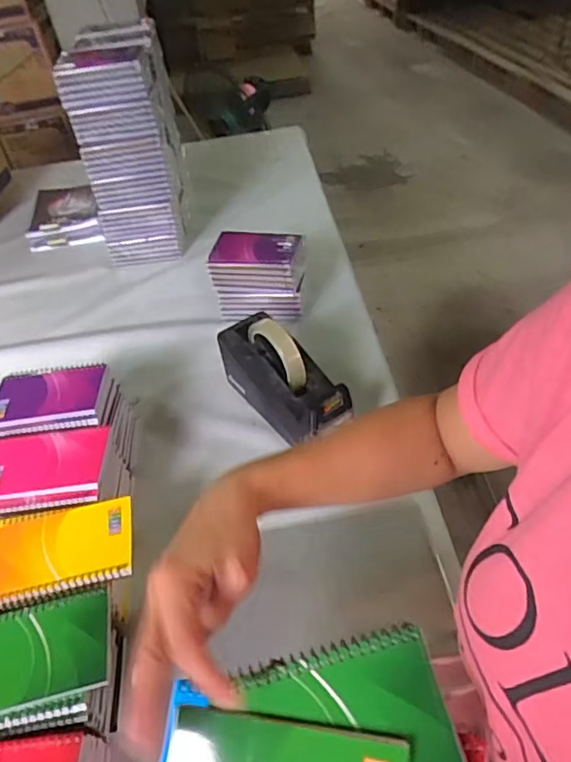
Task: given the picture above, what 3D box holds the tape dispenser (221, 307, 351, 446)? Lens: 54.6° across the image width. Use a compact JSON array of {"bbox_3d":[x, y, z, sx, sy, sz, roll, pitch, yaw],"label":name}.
[{"bbox_3d":[-0.003,0.000,0.687,0.075,0.114,0.199,-29,48,-20],"label":"tape dispenser"}]

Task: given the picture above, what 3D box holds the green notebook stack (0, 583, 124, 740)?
[{"bbox_3d":[-0.213,0.257,0.477,0.154,0.083,0.101,-13,44,-5],"label":"green notebook stack"}]

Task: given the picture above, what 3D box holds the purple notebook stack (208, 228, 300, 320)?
[{"bbox_3d":[-0.040,-0.161,0.859,0.136,0.123,0.073,6,46,14],"label":"purple notebook stack"}]

